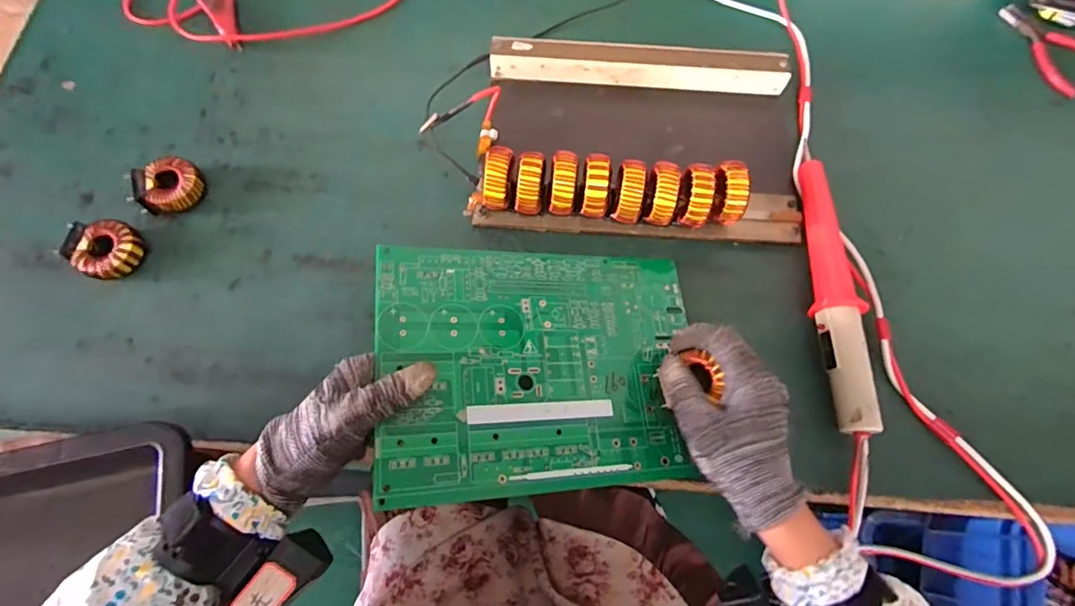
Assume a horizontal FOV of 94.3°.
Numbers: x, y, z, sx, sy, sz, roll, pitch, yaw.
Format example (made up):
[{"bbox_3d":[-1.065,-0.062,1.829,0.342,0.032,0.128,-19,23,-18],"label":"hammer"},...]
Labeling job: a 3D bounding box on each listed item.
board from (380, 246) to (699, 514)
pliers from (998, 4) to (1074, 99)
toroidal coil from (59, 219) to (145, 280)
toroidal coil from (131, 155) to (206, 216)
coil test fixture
[{"bbox_3d":[0.007,0.045,0.376,0.241,0.005,0.179,2,68,-19],"label":"board"},{"bbox_3d":[0.567,-0.288,0.554,0.092,0.012,0.123,-30,73,-11],"label":"pliers"},{"bbox_3d":[-0.372,-0.046,0.430,0.051,0.029,0.051,0,70,-1],"label":"toroidal coil"},{"bbox_3d":[-0.333,-0.107,0.452,0.047,0.029,0.049,0,70,-1],"label":"toroidal coil"},{"bbox_3d":[0.097,-0.161,0.462,0.302,0.062,0.195,3,70,0],"label":"coil test fixture"}]

